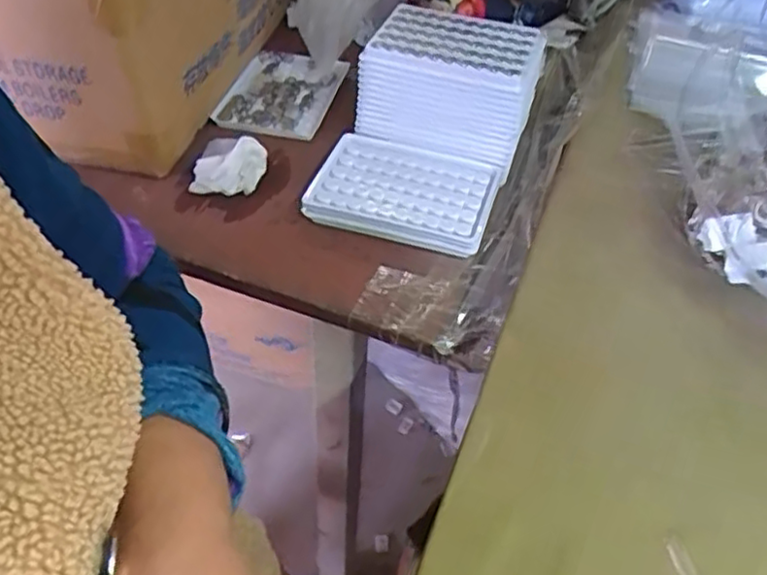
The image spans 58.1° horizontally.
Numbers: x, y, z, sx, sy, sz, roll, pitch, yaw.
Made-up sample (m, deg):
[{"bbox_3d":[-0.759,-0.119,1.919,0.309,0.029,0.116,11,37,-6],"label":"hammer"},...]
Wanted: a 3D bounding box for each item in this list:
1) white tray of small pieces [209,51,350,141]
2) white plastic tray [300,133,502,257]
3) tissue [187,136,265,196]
[{"bbox_3d":[-0.090,-0.174,0.620,0.089,0.019,0.121,10,44,8],"label":"white tray of small pieces"},{"bbox_3d":[0.015,-0.071,0.517,0.130,0.020,0.092,14,45,12],"label":"white plastic tray"},{"bbox_3d":[-0.123,-0.094,0.525,0.052,0.031,0.047,20,46,17],"label":"tissue"}]

